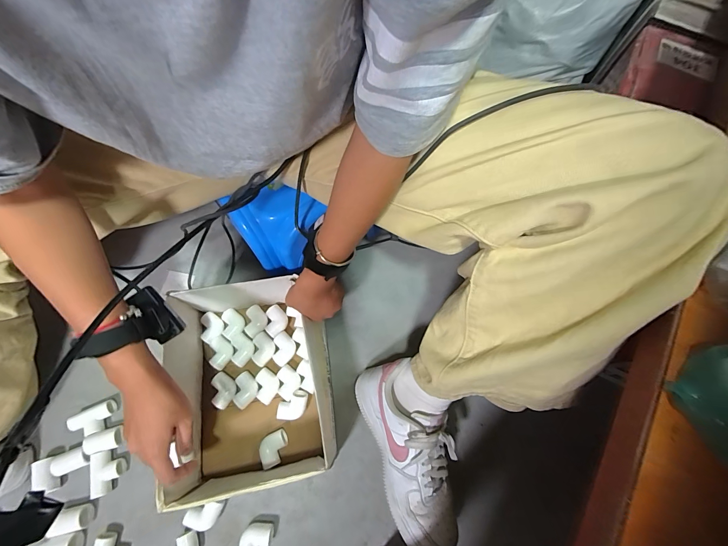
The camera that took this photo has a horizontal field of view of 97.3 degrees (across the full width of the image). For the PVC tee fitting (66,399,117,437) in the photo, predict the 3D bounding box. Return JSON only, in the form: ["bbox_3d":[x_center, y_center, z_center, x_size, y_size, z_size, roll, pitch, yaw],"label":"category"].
[{"bbox_3d":[-0.443,0.243,0.531,0.070,0.028,0.042,-27,72,-11],"label":"PVC tee fitting"}]

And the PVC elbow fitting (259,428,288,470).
[{"bbox_3d":[-0.143,0.281,0.515,0.045,0.030,0.047,-20,71,-8],"label":"PVC elbow fitting"}]

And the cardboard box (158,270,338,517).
[{"bbox_3d":[-0.169,0.164,0.510,0.218,0.122,0.281,-9,69,-5],"label":"cardboard box"}]

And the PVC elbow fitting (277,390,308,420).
[{"bbox_3d":[-0.115,0.222,0.532,0.054,0.034,0.036,-34,73,-13],"label":"PVC elbow fitting"}]

